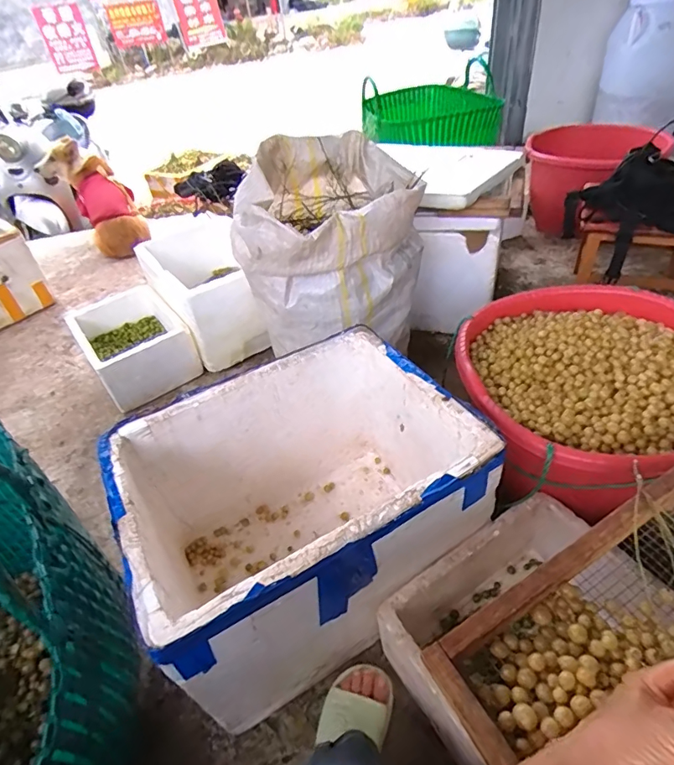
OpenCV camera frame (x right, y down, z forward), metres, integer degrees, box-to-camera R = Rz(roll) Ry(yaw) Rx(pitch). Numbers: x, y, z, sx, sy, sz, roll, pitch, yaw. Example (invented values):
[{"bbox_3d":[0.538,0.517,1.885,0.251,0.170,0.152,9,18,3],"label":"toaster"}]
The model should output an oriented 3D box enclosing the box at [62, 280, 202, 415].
[{"bbox_3d":[-0.591,-0.118,1.356,0.241,0.151,0.380,-30,46,-24],"label":"box"}]

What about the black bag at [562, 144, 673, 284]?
[{"bbox_3d":[0.734,-0.426,1.181,0.309,0.304,0.099,28,53,34],"label":"black bag"}]

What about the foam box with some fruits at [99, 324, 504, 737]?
[{"bbox_3d":[-0.051,0.213,0.781,0.481,0.339,0.368,-26,44,-19],"label":"foam box with some fruits"}]

